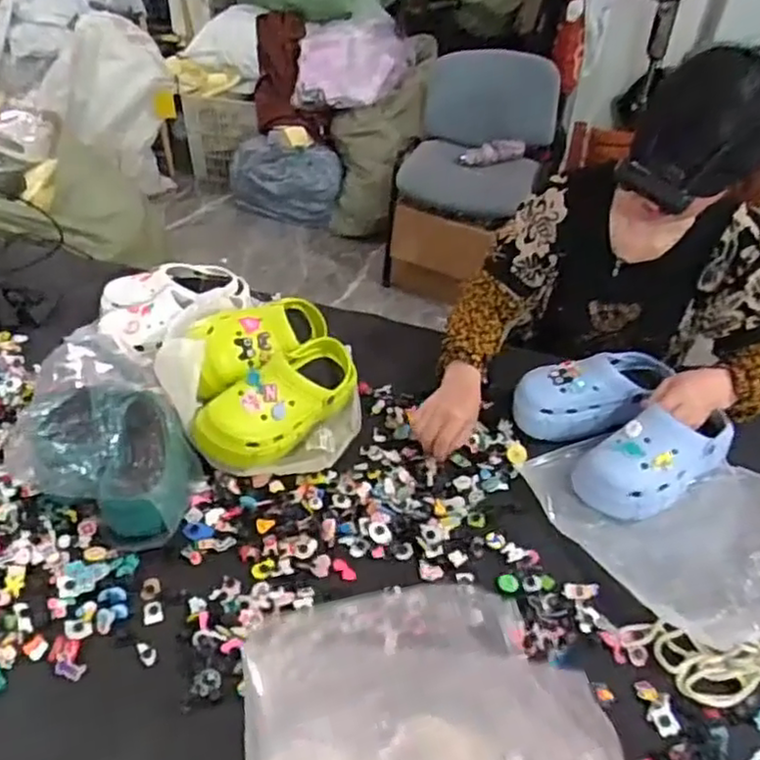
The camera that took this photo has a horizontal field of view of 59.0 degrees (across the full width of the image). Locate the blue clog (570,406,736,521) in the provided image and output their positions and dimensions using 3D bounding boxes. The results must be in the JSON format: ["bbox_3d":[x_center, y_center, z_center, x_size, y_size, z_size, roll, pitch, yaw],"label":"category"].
[{"bbox_3d":[0.389,0.105,0.924,0.235,0.107,0.108,-18,47,-21],"label":"blue clog"}]

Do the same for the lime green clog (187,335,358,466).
[{"bbox_3d":[-0.138,0.022,0.956,0.099,0.082,0.254,30,50,26],"label":"lime green clog"}]

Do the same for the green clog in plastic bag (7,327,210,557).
[{"bbox_3d":[-0.385,0.077,0.906,0.203,0.124,0.348,-24,49,-26],"label":"green clog in plastic bag"}]

